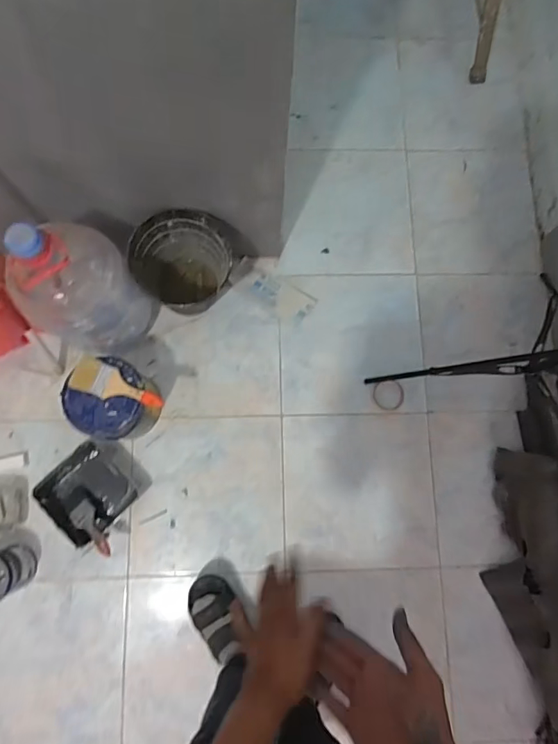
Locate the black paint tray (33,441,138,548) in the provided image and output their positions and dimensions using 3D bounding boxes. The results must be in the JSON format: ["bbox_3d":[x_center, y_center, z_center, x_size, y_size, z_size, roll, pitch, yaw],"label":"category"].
[{"bbox_3d":[-0.489,0.307,1.159,0.202,0.049,0.190,-44,85,-8],"label":"black paint tray"}]

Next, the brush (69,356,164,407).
[{"bbox_3d":[-0.361,0.028,1.026,0.201,0.019,0.080,18,98,-9],"label":"brush"}]

